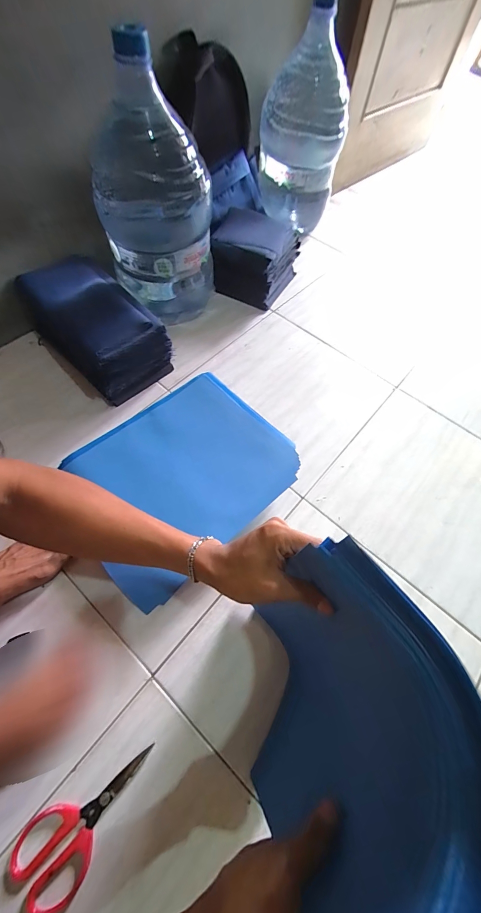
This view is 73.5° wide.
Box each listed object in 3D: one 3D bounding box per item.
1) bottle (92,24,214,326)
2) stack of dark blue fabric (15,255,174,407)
[{"bbox_3d":[-0.186,-0.511,0.711,0.201,0.441,0.180,25,64,11],"label":"bottle"},{"bbox_3d":[-0.338,-0.301,0.749,0.335,0.151,0.187,41,68,18],"label":"stack of dark blue fabric"}]

